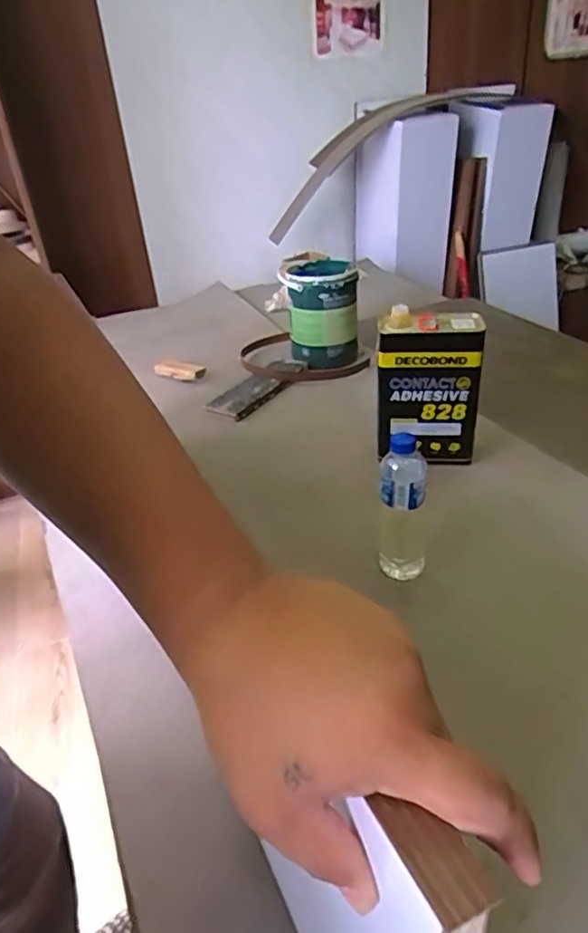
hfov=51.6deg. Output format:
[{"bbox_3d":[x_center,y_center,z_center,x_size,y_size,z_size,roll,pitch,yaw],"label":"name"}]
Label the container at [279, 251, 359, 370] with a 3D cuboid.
[{"bbox_3d":[0.064,-0.368,1.440,0.168,0.222,0.157,-4,32,2],"label":"container"}]

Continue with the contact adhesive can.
[{"bbox_3d":[0.234,-0.141,1.049,0.172,0.231,0.108,7,34,19],"label":"contact adhesive can"}]

